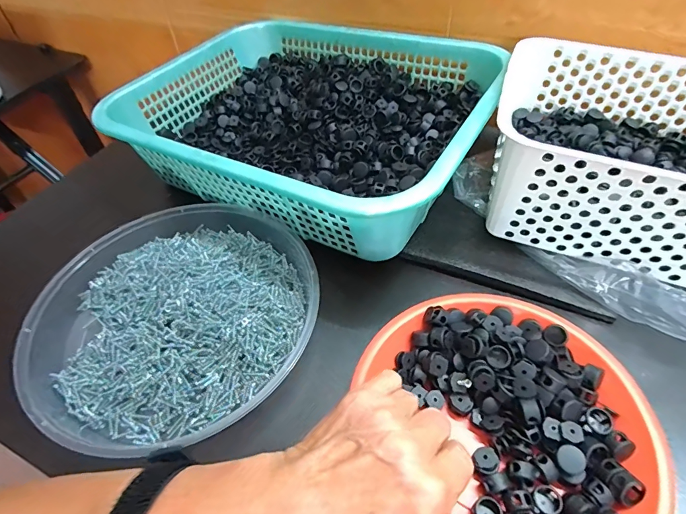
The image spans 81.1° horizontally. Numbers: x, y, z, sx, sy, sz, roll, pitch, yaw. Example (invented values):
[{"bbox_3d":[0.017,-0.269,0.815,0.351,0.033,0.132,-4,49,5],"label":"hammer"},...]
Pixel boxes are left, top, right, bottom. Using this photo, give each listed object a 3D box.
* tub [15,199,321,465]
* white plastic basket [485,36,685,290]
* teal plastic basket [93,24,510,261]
[{"bbox_3d":[-0.142,0.042,0.349,0.228,0.033,0.222,-2,50,3],"label":"tub"},{"bbox_3d":[0.296,-0.078,0.365,0.290,0.125,0.209,13,52,15],"label":"white plastic basket"},{"bbox_3d":[-0.038,-0.155,0.450,0.376,0.087,0.285,21,55,21],"label":"teal plastic basket"}]

